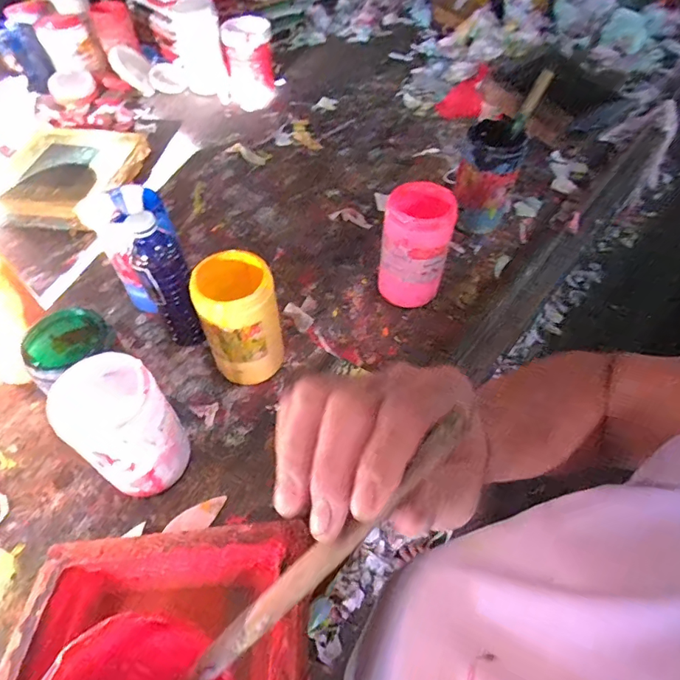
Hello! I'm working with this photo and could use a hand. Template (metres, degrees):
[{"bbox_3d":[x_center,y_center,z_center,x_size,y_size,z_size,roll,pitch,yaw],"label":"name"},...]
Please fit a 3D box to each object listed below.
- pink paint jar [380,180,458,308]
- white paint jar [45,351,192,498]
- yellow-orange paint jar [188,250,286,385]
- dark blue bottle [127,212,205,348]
[{"bbox_3d":[0.109,-0.132,0.676,0.092,0.172,0.094,1,54,-1],"label":"pink paint jar"},{"bbox_3d":[-0.225,0.102,0.493,0.087,0.171,0.093,1,54,-1],"label":"white paint jar"},{"bbox_3d":[-0.126,-0.020,0.590,0.094,0.165,0.101,1,54,-1],"label":"yellow-orange paint jar"},{"bbox_3d":[-0.224,-0.070,0.602,0.058,0.204,0.067,-19,57,-15],"label":"dark blue bottle"}]

